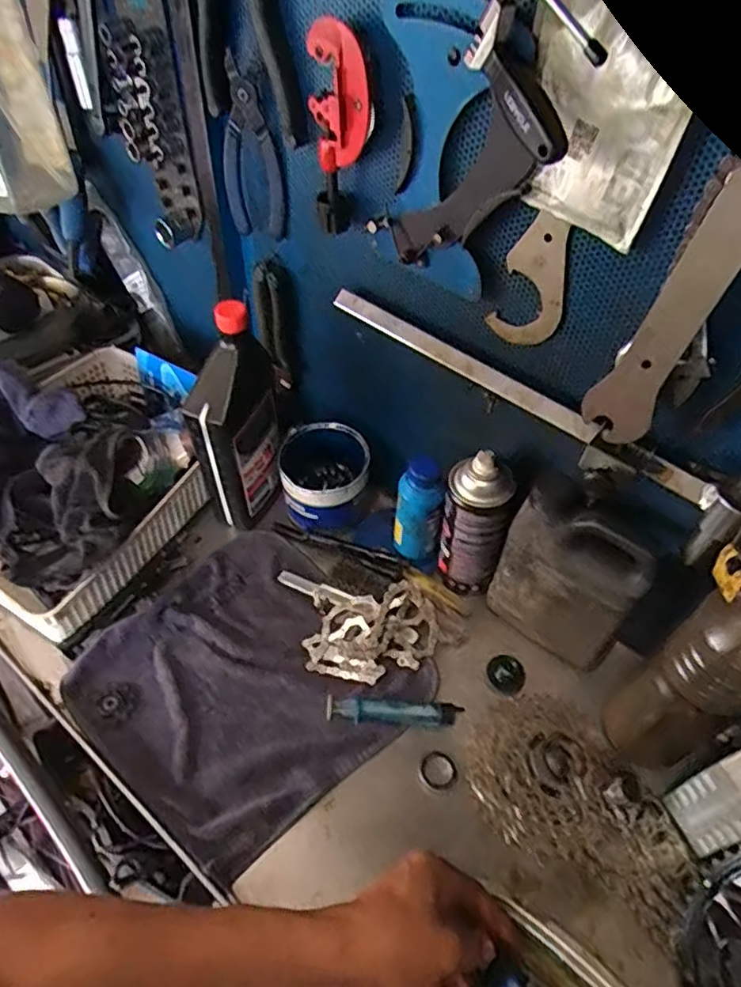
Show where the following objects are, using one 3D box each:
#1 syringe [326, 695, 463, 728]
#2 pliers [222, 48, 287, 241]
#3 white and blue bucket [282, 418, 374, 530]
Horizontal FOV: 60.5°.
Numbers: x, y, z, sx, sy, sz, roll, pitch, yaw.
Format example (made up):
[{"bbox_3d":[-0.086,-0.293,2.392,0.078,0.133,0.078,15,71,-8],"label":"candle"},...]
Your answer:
[{"bbox_3d":[0.023,0.210,0.608,0.127,0.020,0.025,3,50,1],"label":"syringe"},{"bbox_3d":[-0.111,-0.318,0.601,0.066,0.157,0.015,16,54,8],"label":"pliers"},{"bbox_3d":[-0.052,-0.015,0.748,0.096,0.097,0.101,1,50,-1],"label":"white and blue bucket"}]

